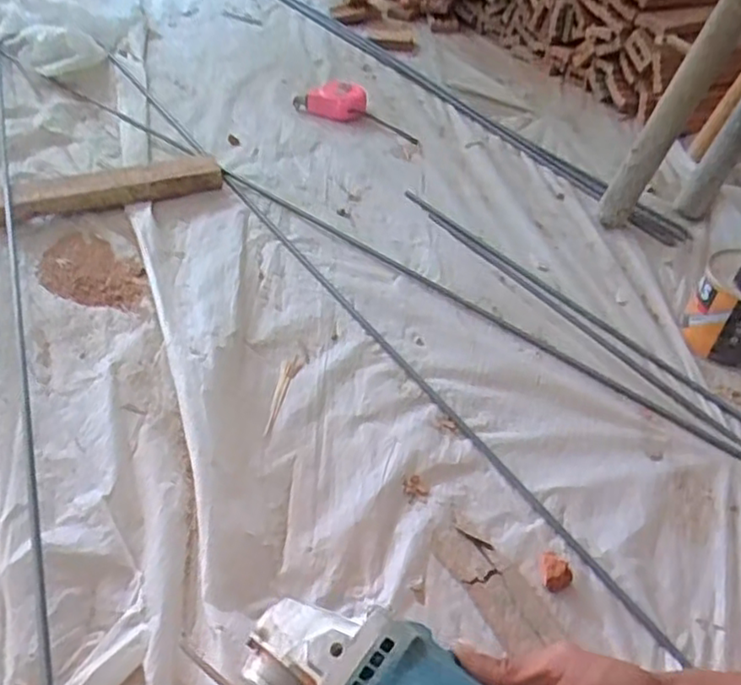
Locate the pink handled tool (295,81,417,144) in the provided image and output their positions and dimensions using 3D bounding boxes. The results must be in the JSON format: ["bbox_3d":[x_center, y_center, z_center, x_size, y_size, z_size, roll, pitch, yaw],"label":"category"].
[{"bbox_3d":[-0.019,-0.418,1.157,0.243,0.054,0.071,23,46,20],"label":"pink handled tool"}]

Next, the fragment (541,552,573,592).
[{"bbox_3d":[0.148,0.184,0.533,0.026,0.017,0.025,2,43,-2],"label":"fragment"}]

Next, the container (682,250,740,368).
[{"bbox_3d":[0.395,-0.038,0.711,0.095,0.103,0.081,33,50,28],"label":"container"}]

